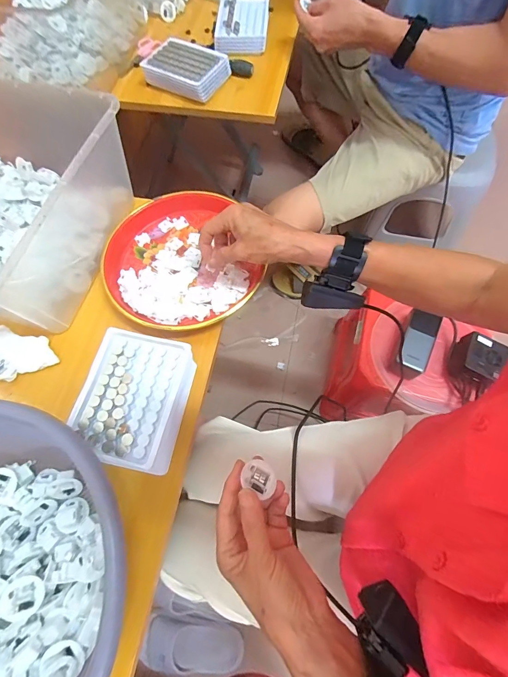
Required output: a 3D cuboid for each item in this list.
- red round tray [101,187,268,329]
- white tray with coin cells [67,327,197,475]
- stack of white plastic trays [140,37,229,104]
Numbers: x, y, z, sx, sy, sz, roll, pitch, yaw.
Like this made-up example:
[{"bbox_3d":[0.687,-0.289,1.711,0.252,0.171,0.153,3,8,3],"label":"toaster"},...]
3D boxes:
[{"bbox_3d":[-0.109,-0.114,0.471,0.192,0.028,0.216,-24,69,-7],"label":"red round tray"},{"bbox_3d":[-0.125,0.070,0.375,0.108,0.064,0.138,13,69,7],"label":"white tray with coin cells"},{"bbox_3d":[-0.120,-0.488,0.612,0.129,0.030,0.100,24,71,12],"label":"stack of white plastic trays"}]

